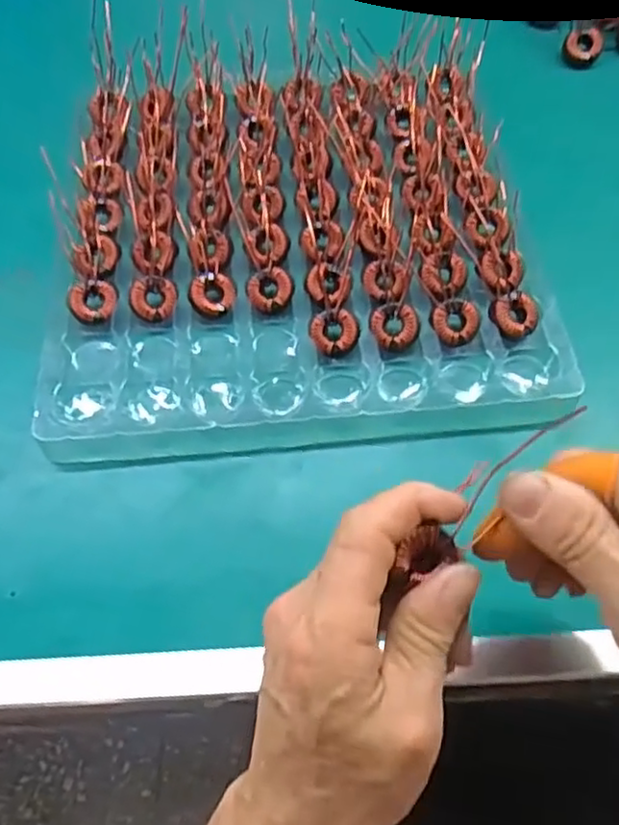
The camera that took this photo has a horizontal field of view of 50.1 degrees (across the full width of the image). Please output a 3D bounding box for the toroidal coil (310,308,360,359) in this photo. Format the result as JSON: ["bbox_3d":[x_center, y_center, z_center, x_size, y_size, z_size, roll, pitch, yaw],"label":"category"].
[{"bbox_3d":[0.014,-0.046,0.369,0.026,0.009,0.027,0,62,0],"label":"toroidal coil"}]

